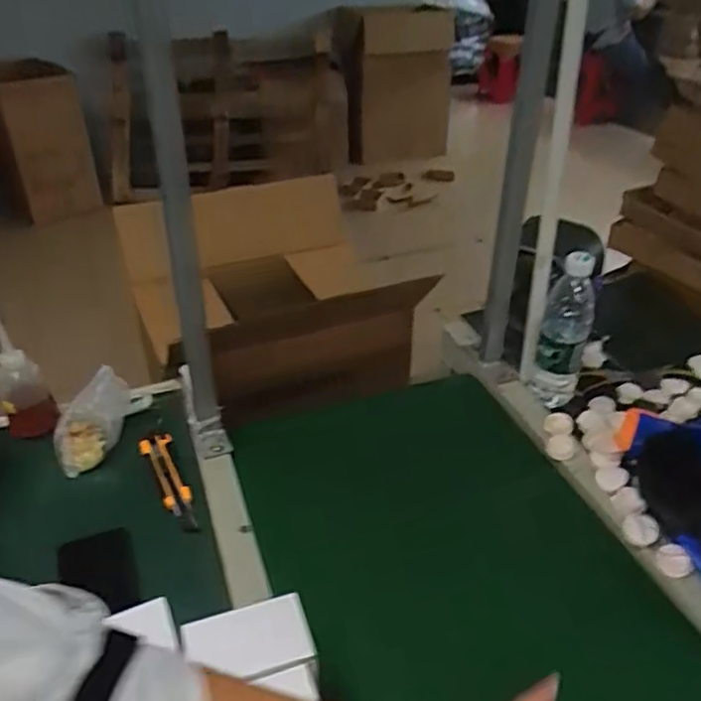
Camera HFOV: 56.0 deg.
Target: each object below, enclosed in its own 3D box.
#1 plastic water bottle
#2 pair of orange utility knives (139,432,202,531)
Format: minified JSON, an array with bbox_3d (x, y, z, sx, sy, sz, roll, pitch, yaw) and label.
[{"bbox_3d":[0.296,-0.027,0.920,0.068,0.220,0.055,12,37,19],"label":"plastic water bottle"},{"bbox_3d":[-0.224,0.159,0.814,0.039,0.018,0.154,-16,37,-21],"label":"pair of orange utility knives"}]

